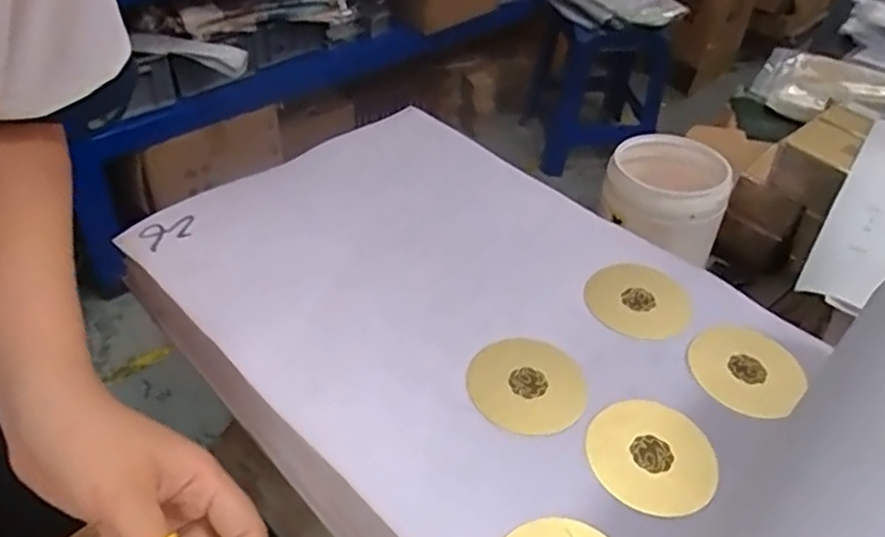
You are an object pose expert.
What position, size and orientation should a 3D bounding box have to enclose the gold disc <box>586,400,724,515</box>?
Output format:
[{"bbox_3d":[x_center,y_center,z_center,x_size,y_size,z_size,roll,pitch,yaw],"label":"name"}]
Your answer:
[{"bbox_3d":[0.098,0.089,0.320,0.056,0.008,0.055,2,43,-2],"label":"gold disc"}]

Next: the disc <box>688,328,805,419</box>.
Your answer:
[{"bbox_3d":[0.160,0.053,0.362,0.057,0.005,0.055,-2,43,2],"label":"disc"}]

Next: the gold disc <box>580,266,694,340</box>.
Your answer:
[{"bbox_3d":[0.113,0.018,0.396,0.056,0.004,0.054,2,43,-2],"label":"gold disc"}]

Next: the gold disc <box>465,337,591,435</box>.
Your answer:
[{"bbox_3d":[0.043,0.058,0.348,0.056,0.004,0.055,2,43,-2],"label":"gold disc"}]

